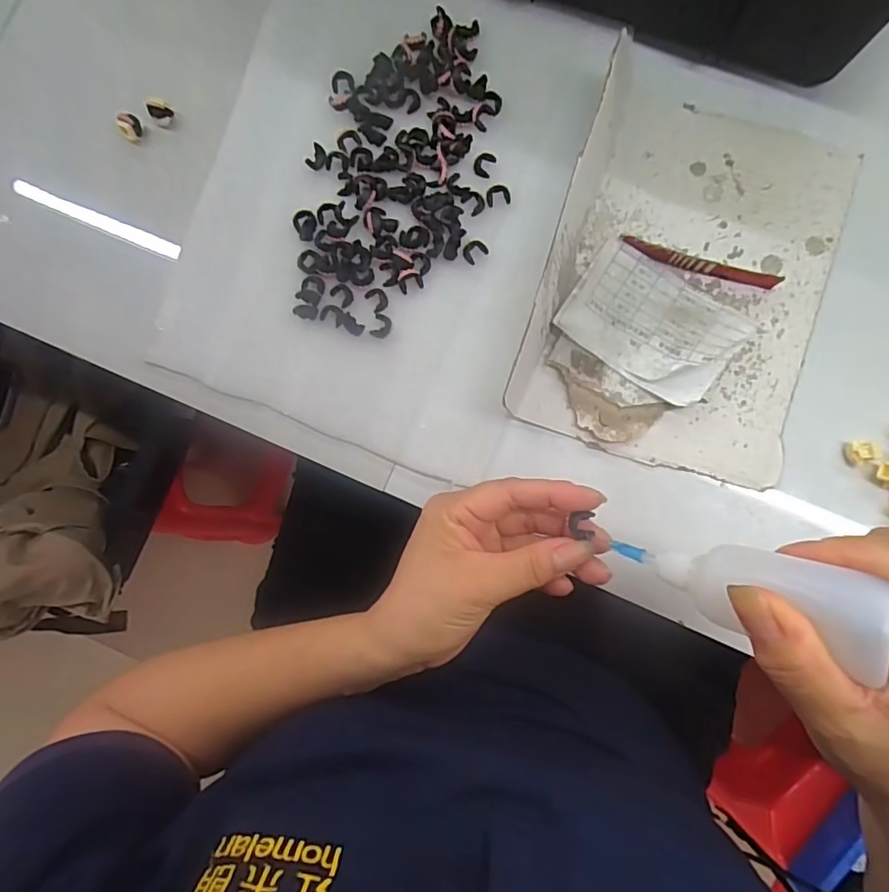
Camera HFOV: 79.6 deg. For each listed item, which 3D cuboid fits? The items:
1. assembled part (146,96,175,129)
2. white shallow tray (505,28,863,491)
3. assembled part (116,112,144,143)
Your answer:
[{"bbox_3d":[-0.198,-0.233,0.372,0.014,0.014,0.013,0,85,5],"label":"assembled part"},{"bbox_3d":[0.156,-0.112,0.326,0.171,0.050,0.247,17,87,5],"label":"white shallow tray"},{"bbox_3d":[-0.221,-0.224,0.375,0.016,0.017,0.012,-42,83,1],"label":"assembled part"}]

